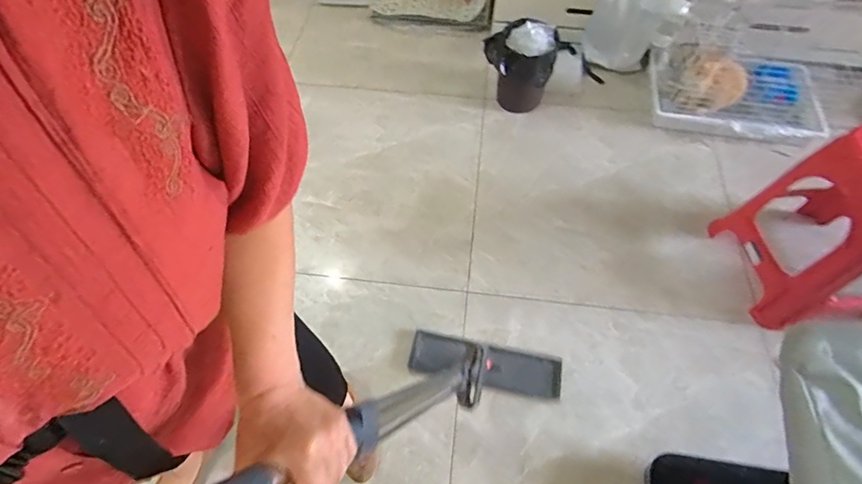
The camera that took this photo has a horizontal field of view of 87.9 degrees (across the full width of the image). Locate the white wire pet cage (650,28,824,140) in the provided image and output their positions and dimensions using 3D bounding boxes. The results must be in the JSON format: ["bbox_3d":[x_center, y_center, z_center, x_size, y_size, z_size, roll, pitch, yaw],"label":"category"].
[{"bbox_3d":[1.018,-0.554,1.466,0.515,0.209,0.322,8,59,5],"label":"white wire pet cage"}]

